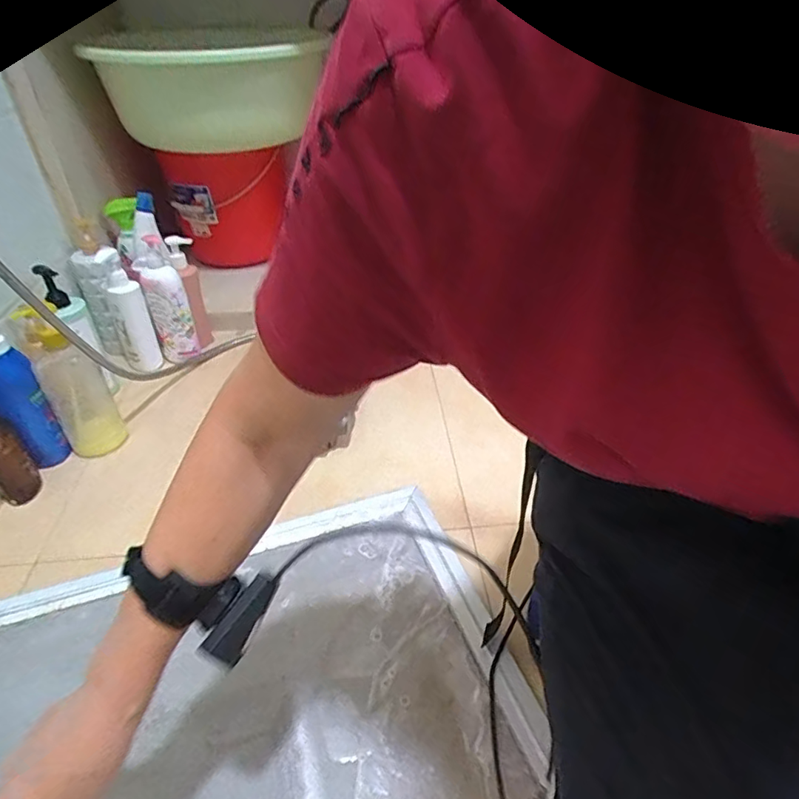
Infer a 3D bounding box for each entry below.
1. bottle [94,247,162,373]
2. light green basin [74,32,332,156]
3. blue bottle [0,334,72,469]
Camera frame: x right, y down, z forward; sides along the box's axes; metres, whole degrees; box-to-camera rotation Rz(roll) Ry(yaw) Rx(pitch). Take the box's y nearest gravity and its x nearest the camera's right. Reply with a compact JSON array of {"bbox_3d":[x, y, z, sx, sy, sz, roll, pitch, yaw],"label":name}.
[{"bbox_3d":[-0.521,-0.162,1.053,0.066,0.259,0.078,-19,41,-25],"label":"bottle"},{"bbox_3d":[-0.400,-0.633,1.114,0.378,0.174,0.382,-27,45,-32],"label":"light green basin"},{"bbox_3d":[-0.562,0.000,0.804,0.065,0.280,0.066,-27,45,-32],"label":"blue bottle"}]

